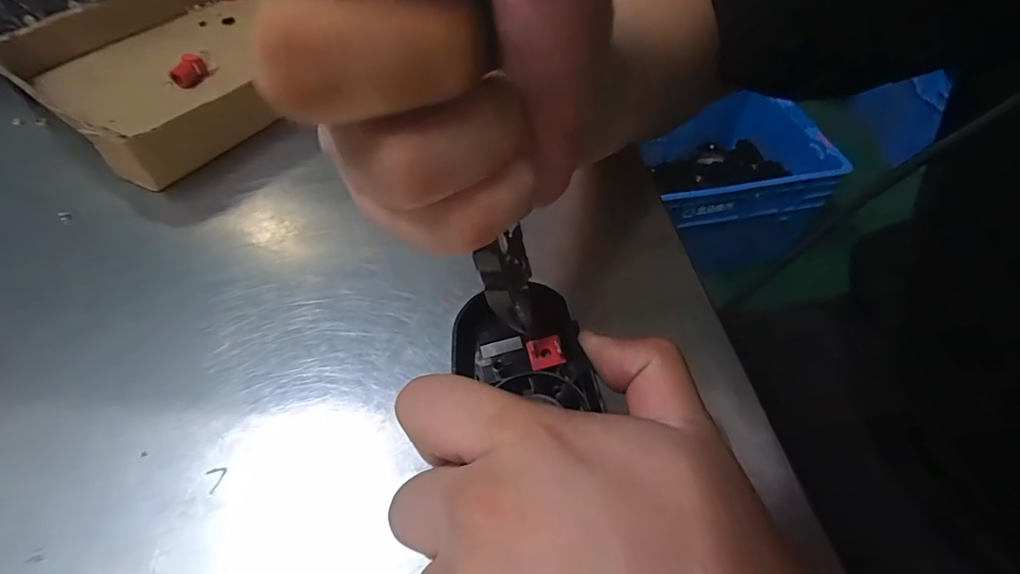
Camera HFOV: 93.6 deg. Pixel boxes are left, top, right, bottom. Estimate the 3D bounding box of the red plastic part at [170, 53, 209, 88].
[{"bbox_3d":[-0.236,-0.159,0.353,0.012,0.015,0.025,19,56,17],"label":"red plastic part"}]

